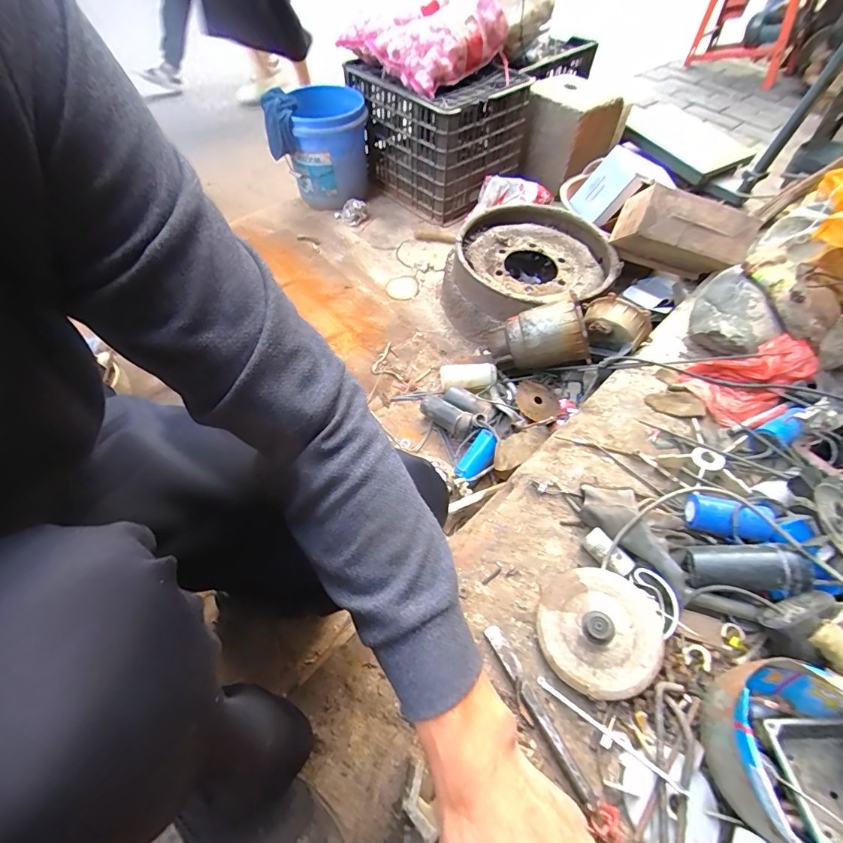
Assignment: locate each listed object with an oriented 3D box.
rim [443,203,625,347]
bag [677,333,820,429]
[{"bbox_3d":[0.254,-0.374,1.096,0.398,0.175,0.383,2,56,-3],"label":"rim"},{"bbox_3d":[0.575,-0.078,0.739,0.188,0.086,0.139,-17,59,-15],"label":"bag"}]

